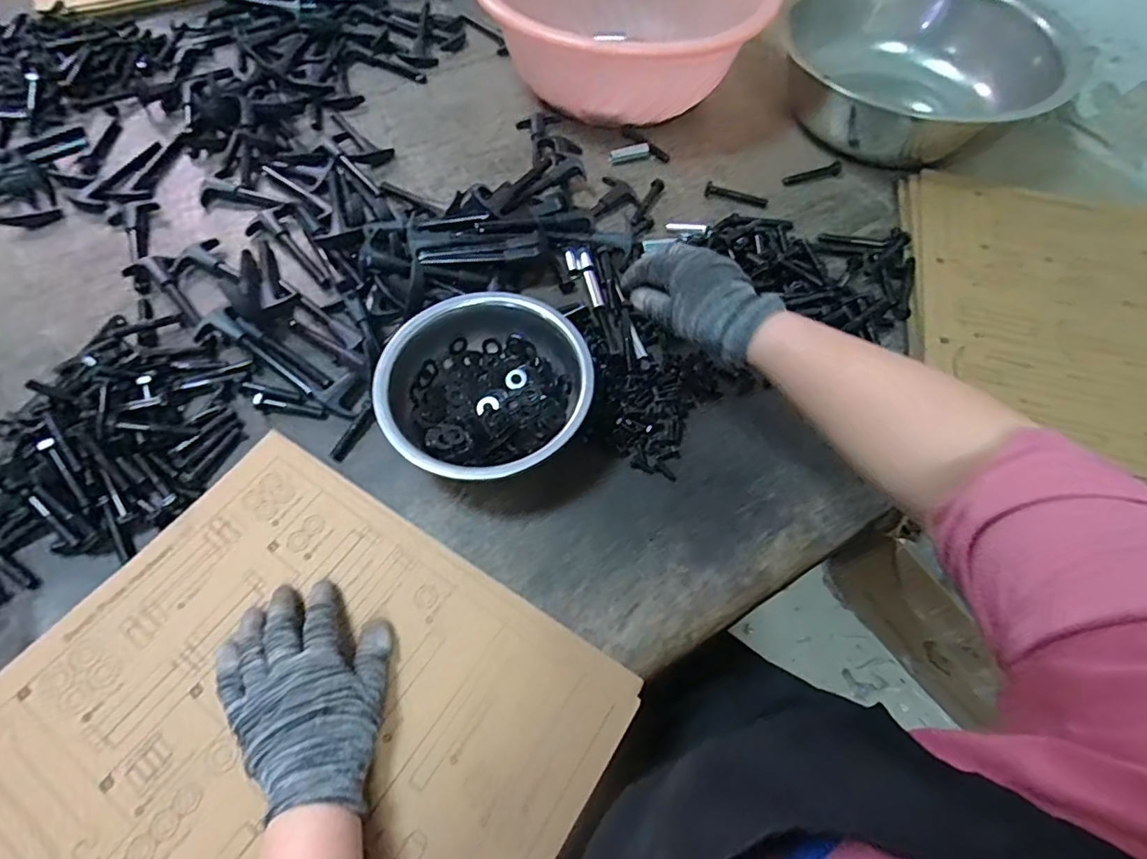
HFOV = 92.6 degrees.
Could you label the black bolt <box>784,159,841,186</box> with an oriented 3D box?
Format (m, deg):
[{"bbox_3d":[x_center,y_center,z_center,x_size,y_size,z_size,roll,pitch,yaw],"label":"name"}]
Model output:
[{"bbox_3d":[0.299,-0.319,0.683,0.086,0.017,0.009,-16,62,-10],"label":"black bolt"}]

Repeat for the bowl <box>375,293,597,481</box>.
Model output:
[{"bbox_3d":[-0.072,-0.027,0.467,0.160,0.062,0.163,1,60,-1],"label":"bowl"}]

